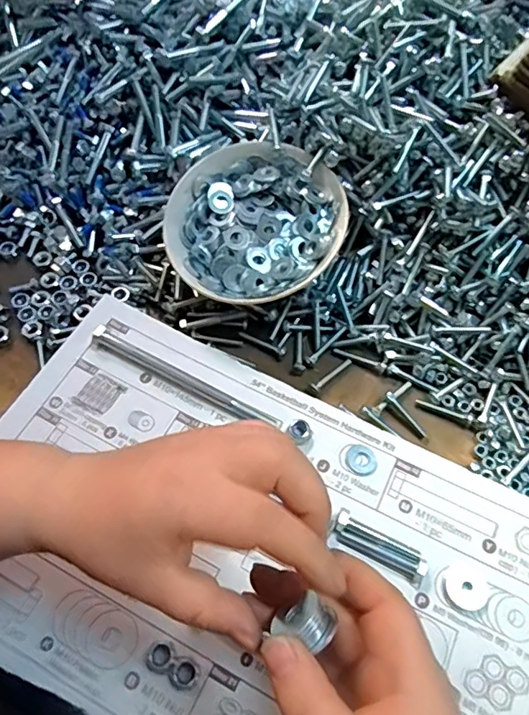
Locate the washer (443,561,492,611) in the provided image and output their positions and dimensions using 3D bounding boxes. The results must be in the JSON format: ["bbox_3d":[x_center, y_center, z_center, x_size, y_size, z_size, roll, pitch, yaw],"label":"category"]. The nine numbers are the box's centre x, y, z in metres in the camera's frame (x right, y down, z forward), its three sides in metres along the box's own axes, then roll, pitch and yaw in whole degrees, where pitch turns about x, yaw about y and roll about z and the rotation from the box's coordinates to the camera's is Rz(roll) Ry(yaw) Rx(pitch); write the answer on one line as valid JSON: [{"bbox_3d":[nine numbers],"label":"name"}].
[{"bbox_3d":[0.125,0.140,0.320,0.028,0.004,0.027,0,63,0],"label":"washer"}]

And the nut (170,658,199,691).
[{"bbox_3d":[-0.046,0.180,0.296,0.015,0.009,0.016,0,63,0],"label":"nut"}]

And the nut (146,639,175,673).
[{"bbox_3d":[-0.060,0.172,0.301,0.016,0.008,0.016,0,63,0],"label":"nut"}]

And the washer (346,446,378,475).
[{"bbox_3d":[0.068,0.071,0.360,0.021,0.004,0.019,37,68,17],"label":"washer"}]

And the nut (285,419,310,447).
[{"bbox_3d":[0.024,0.052,0.367,0.017,0.011,0.014,38,69,17],"label":"nut"}]

